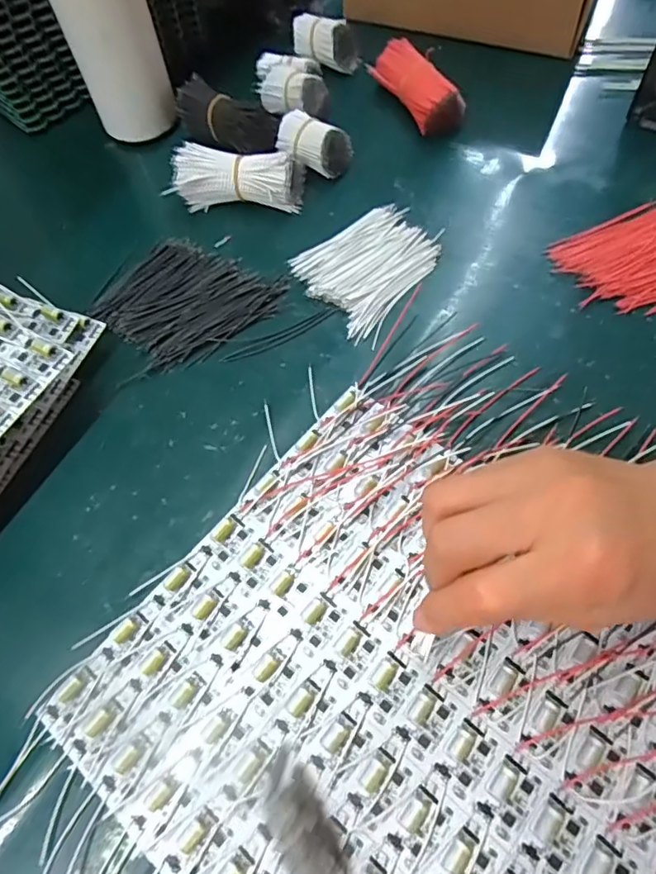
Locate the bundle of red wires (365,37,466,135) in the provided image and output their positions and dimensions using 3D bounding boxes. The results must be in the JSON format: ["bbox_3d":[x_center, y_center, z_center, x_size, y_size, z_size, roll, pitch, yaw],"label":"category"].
[{"bbox_3d":[0.073,-0.279,0.443,0.031,0.035,0.093,-30,66,-11],"label":"bundle of red wires"}]

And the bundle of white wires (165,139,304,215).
[{"bbox_3d":[-0.068,-0.195,0.410,0.098,0.034,0.042,2,64,4],"label":"bundle of white wires"}]

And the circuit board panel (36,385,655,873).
[{"bbox_3d":[0.046,0.130,0.255,0.282,0.010,0.239,35,71,19],"label":"circuit board panel"}]

